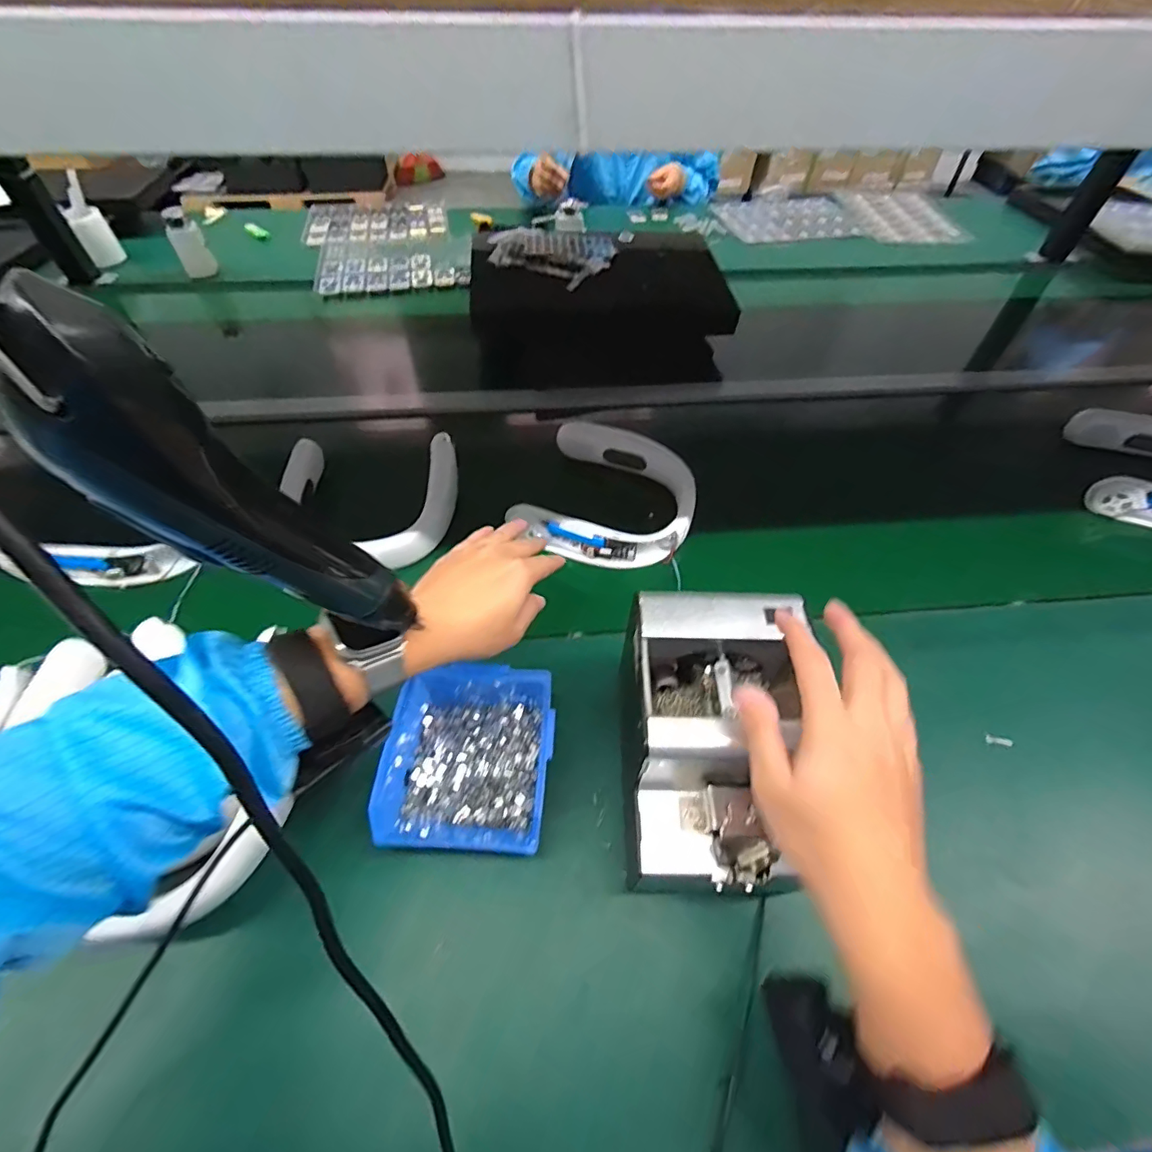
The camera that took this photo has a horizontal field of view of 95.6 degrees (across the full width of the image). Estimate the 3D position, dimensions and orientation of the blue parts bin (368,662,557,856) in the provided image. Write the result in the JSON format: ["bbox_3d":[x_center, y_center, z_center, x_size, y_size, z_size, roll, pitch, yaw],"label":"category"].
[{"bbox_3d":[-0.085,0.138,0.432,0.126,0.068,0.149,1,53,-1],"label":"blue parts bin"}]

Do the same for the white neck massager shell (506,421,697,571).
[{"bbox_3d":[0.046,-0.099,0.644,0.193,0.053,0.192,15,52,10],"label":"white neck massager shell"}]

